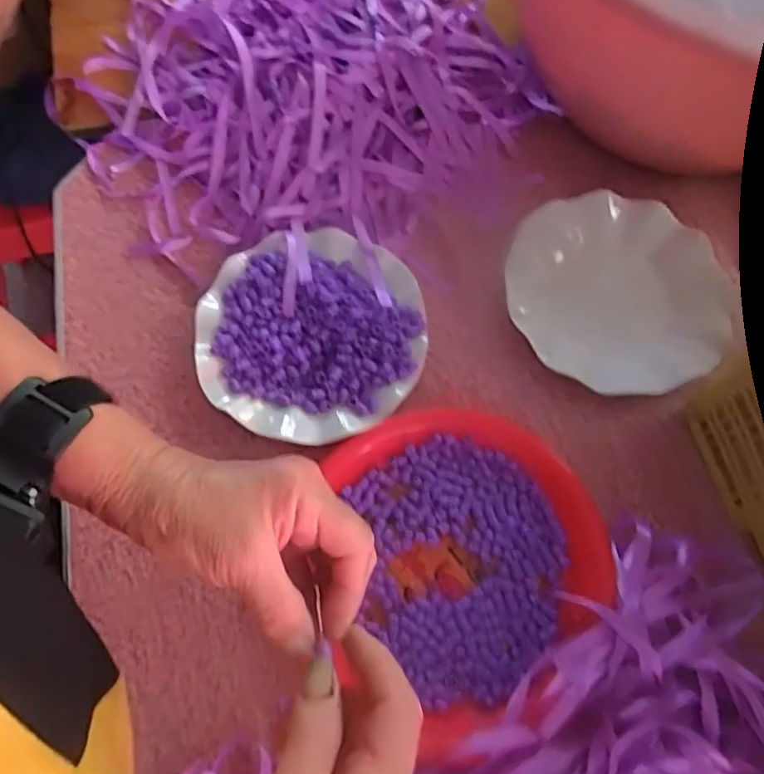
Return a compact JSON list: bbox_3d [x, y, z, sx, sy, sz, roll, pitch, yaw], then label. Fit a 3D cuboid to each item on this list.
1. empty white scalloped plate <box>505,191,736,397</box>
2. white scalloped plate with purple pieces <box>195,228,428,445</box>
[{"bbox_3d":[0.206,-0.078,0.511,0.189,0.028,0.178,0,70,0],"label":"empty white scalloped plate"},{"bbox_3d":[-0.057,-0.044,0.488,0.177,0.043,0.179,0,70,0],"label":"white scalloped plate with purple pieces"}]

